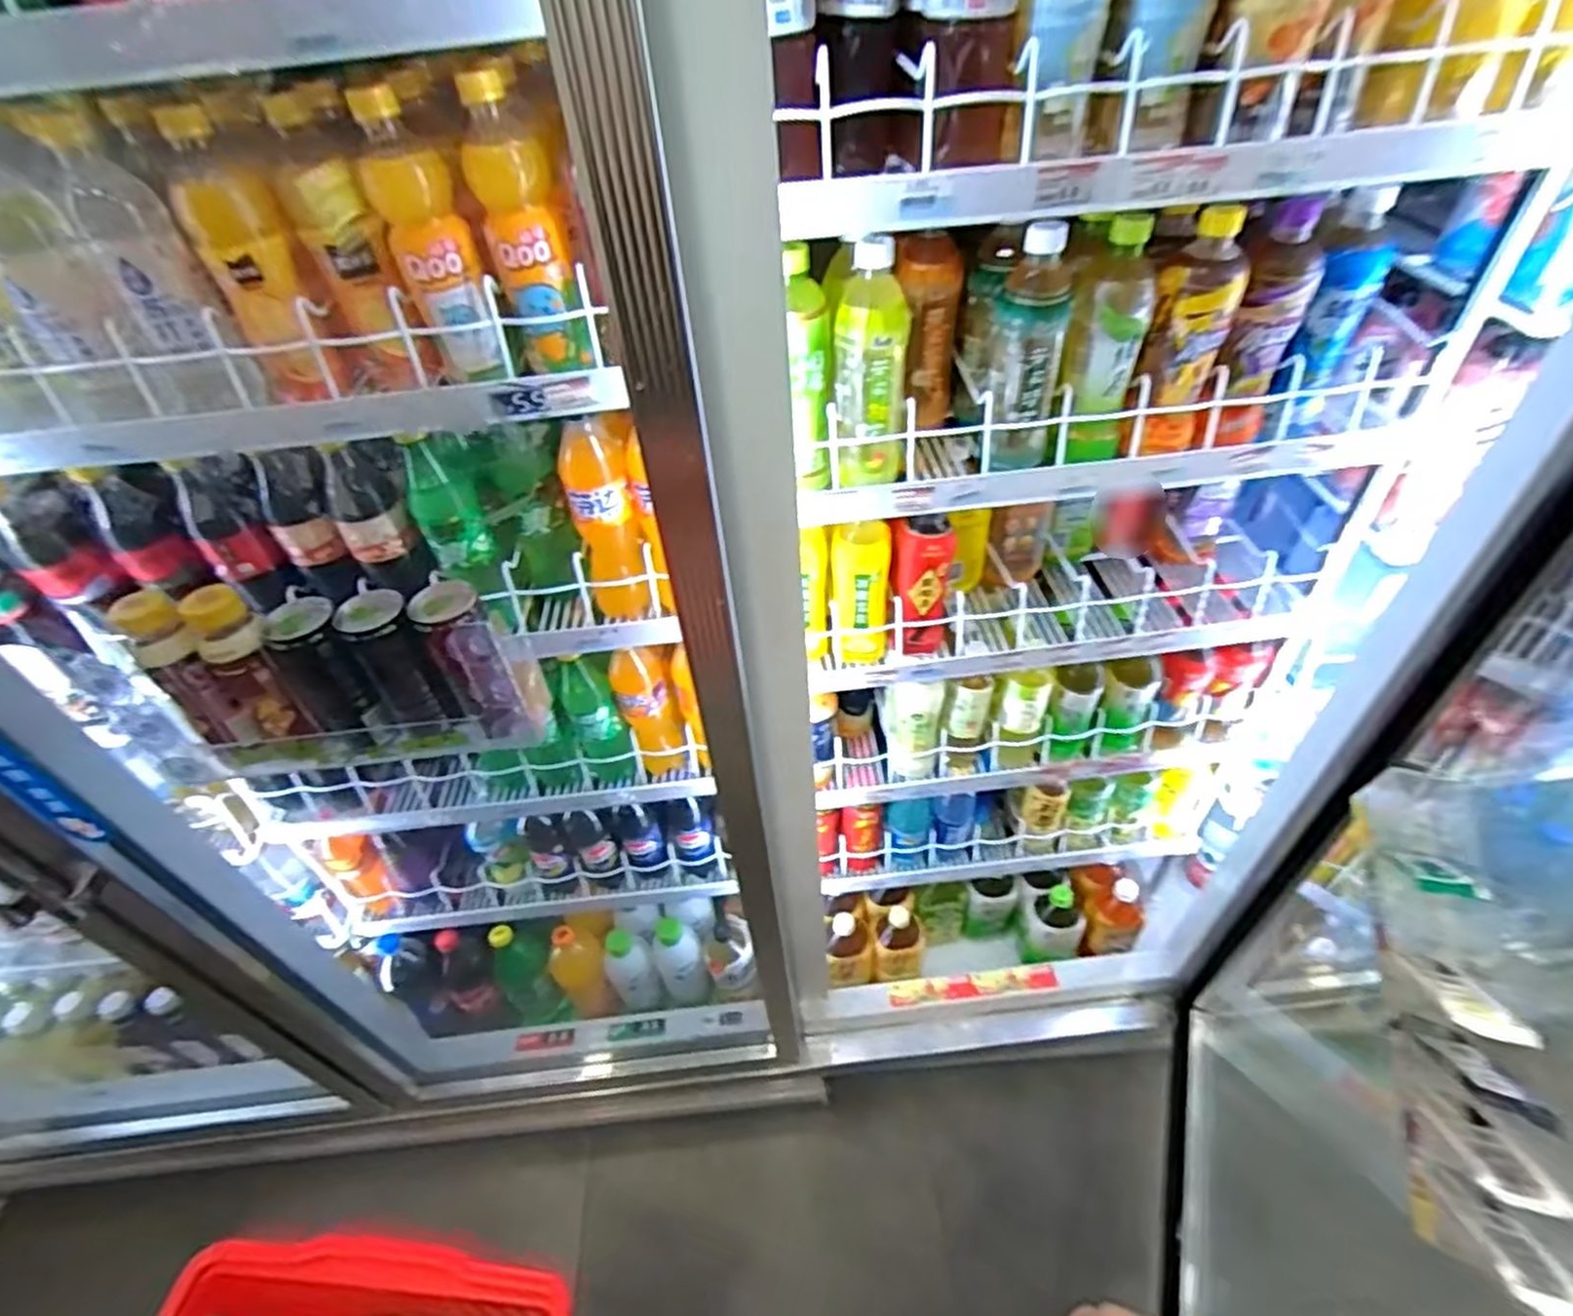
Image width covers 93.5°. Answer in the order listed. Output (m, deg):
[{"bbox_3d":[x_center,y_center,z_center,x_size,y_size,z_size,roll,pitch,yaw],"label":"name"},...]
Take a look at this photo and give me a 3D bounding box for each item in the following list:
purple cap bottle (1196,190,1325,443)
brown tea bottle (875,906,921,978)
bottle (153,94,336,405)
[{"bbox_3d":[0.431,-0.295,0.673,0.058,0.194,0.060,23,50,26],"label":"purple cap bottle"},{"bbox_3d":[0.195,0.495,1.278,0.085,0.126,0.076,4,45,9],"label":"brown tea bottle"},{"bbox_3d":[-0.413,-0.302,0.578,0.069,0.195,0.056,-25,47,-20],"label":"bottle"}]

